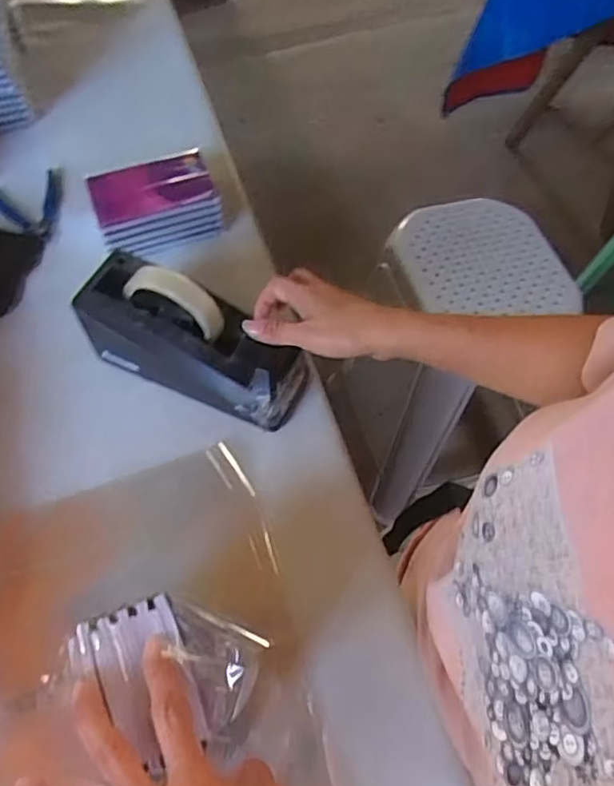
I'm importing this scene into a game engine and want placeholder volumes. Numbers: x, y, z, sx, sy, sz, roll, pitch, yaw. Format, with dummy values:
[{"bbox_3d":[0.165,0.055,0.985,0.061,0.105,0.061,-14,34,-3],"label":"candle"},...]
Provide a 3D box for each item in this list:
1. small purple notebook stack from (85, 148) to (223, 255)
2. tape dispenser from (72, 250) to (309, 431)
[{"bbox_3d":[-0.169,-0.211,0.665,0.130,0.057,0.086,-18,61,-12],"label":"small purple notebook stack"},{"bbox_3d":[-0.101,-0.053,0.529,0.198,0.114,0.066,21,58,11],"label":"tape dispenser"}]

